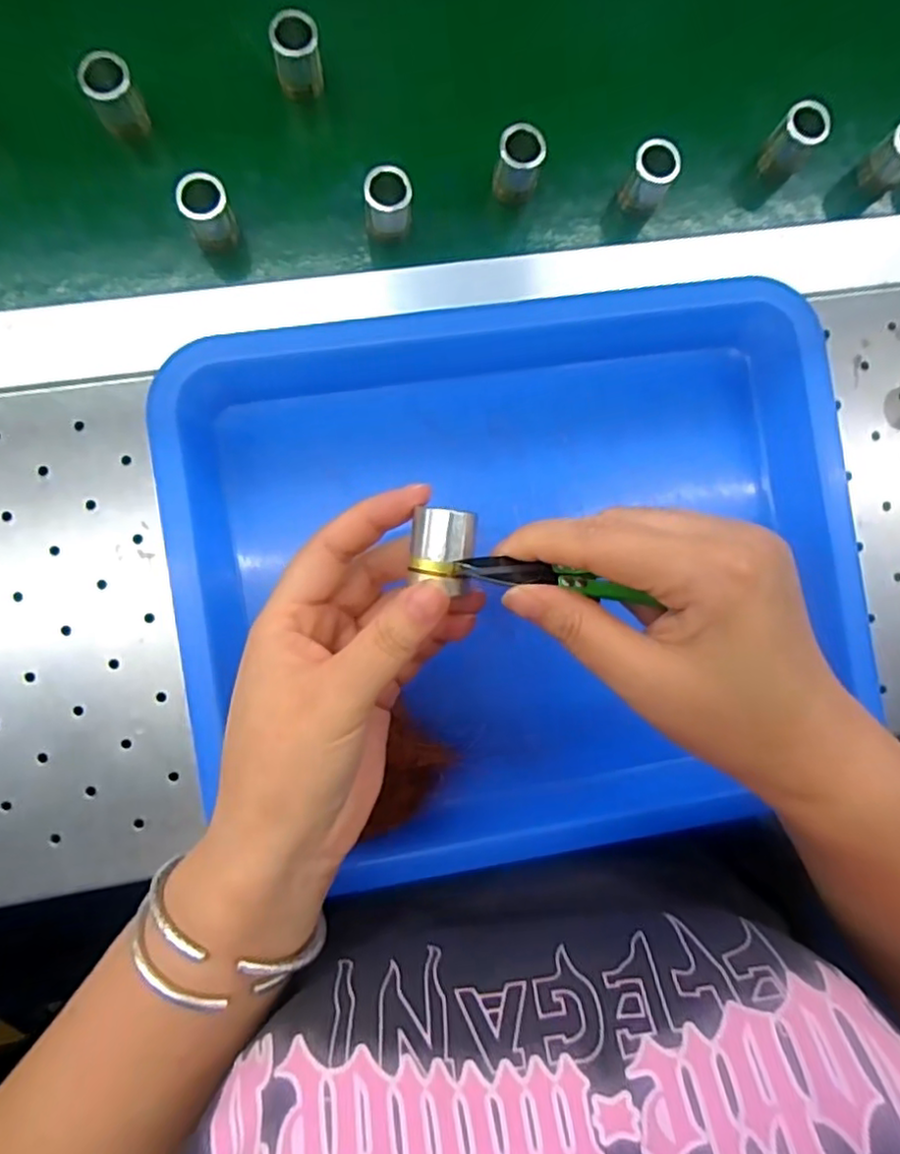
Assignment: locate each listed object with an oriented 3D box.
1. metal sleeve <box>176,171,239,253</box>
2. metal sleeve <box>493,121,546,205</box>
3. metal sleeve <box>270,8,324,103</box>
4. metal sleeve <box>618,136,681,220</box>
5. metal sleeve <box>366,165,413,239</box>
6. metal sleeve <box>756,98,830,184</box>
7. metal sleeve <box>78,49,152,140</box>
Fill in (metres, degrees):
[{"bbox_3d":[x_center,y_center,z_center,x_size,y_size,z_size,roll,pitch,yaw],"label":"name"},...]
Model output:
[{"bbox_3d":[-0.118,-0.179,0.314,0.022,0.031,0.022,0,88,-5],"label":"metal sleeve"},{"bbox_3d":[0.035,-0.211,0.327,0.022,0.030,0.020,0,88,-5],"label":"metal sleeve"},{"bbox_3d":[-0.077,-0.261,0.324,0.022,0.034,0.022,-9,89,-5],"label":"metal sleeve"},{"bbox_3d":[0.104,-0.209,0.336,0.023,0.033,0.020,29,86,-3],"label":"metal sleeve"},{"bbox_3d":[-0.031,-0.186,0.321,0.022,0.035,0.018,-6,88,-5],"label":"metal sleeve"},{"bbox_3d":[0.185,-0.235,0.345,0.020,0.032,0.021,0,88,-5],"label":"metal sleeve"},{"bbox_3d":[-0.164,-0.235,0.316,0.023,0.037,0.018,-35,91,-5],"label":"metal sleeve"}]

